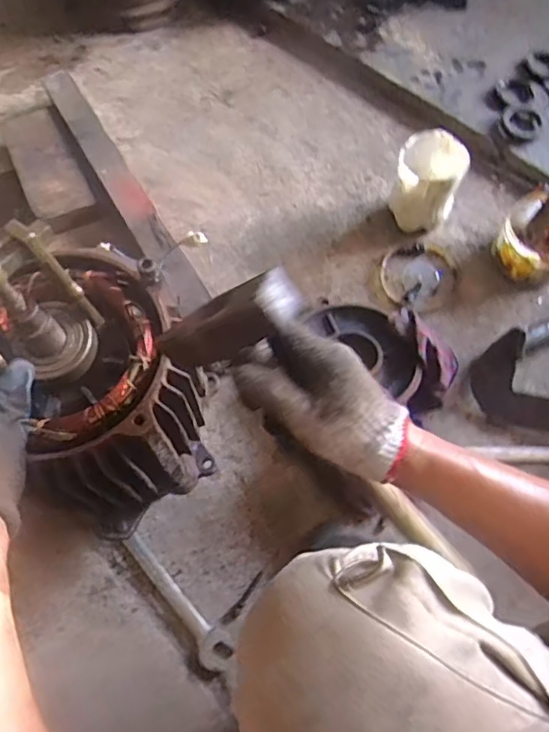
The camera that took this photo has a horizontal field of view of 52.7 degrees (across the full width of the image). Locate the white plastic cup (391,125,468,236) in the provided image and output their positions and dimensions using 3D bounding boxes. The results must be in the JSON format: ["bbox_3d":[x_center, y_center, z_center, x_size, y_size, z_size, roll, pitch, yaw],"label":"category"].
[{"bbox_3d":[0.225,-0.268,0.830,0.094,0.134,0.096,0,67,0],"label":"white plastic cup"}]

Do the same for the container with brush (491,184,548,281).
[{"bbox_3d":[0.408,-0.210,0.812,0.111,0.116,0.169,33,71,13],"label":"container with brush"}]

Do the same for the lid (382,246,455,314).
[{"bbox_3d":[0.220,-0.136,0.835,0.105,0.019,0.111,0,67,0],"label":"lid"}]

